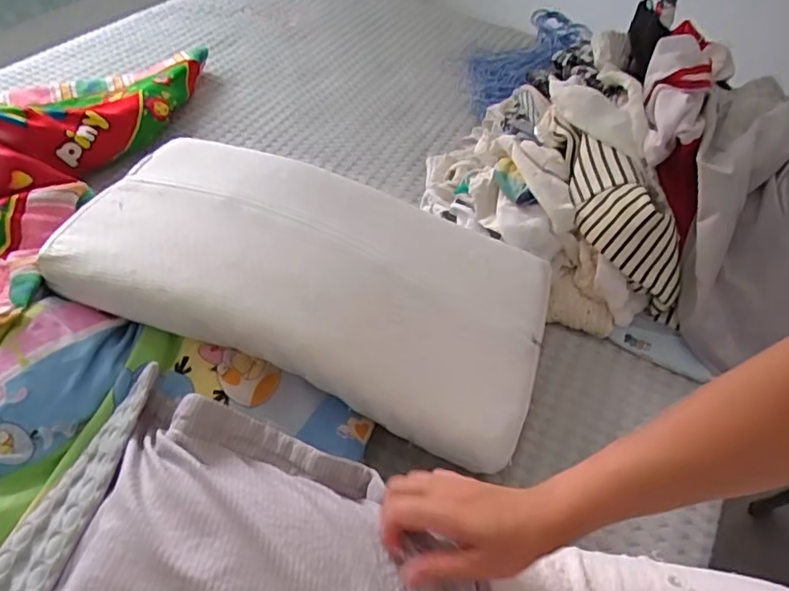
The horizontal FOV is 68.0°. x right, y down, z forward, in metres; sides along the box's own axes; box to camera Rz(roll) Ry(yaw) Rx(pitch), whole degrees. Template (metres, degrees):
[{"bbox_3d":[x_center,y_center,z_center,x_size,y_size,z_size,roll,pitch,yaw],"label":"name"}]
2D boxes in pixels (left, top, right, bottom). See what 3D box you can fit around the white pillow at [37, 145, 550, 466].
[{"bbox_3d":[-0.089,-0.037,0.710,0.551,0.102,0.308,16,48,10],"label":"white pillow"}]

